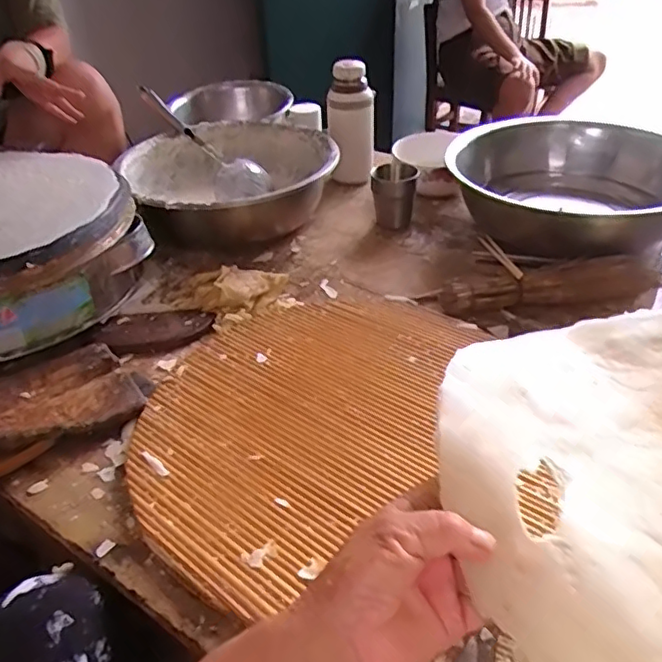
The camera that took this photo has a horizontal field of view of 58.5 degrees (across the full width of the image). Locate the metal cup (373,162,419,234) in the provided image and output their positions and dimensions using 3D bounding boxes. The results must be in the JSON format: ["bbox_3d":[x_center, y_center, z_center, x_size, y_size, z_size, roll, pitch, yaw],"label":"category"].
[{"bbox_3d":[0.105,-0.216,0.959,0.068,0.092,0.068,-2,38,2],"label":"metal cup"}]

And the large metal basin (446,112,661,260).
[{"bbox_3d":[0.358,-0.224,0.910,0.307,0.111,0.307,-2,38,2],"label":"large metal basin"}]

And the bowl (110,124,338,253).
[{"bbox_3d":[-0.170,-0.252,1.010,0.319,0.116,0.341,-5,34,3],"label":"bowl"}]

